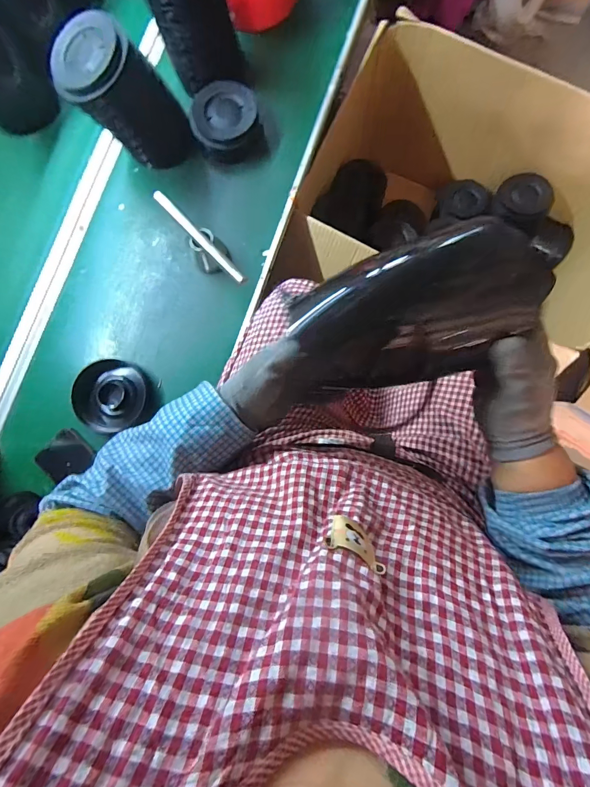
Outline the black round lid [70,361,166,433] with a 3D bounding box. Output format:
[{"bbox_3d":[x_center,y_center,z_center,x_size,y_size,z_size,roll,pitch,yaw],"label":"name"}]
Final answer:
[{"bbox_3d":[-0.286,0.006,0.570,0.128,0.029,0.116,7,83,4],"label":"black round lid"}]

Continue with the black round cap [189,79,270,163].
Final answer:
[{"bbox_3d":[-0.119,-0.472,0.616,0.116,0.052,0.114,0,83,3],"label":"black round cap"}]

